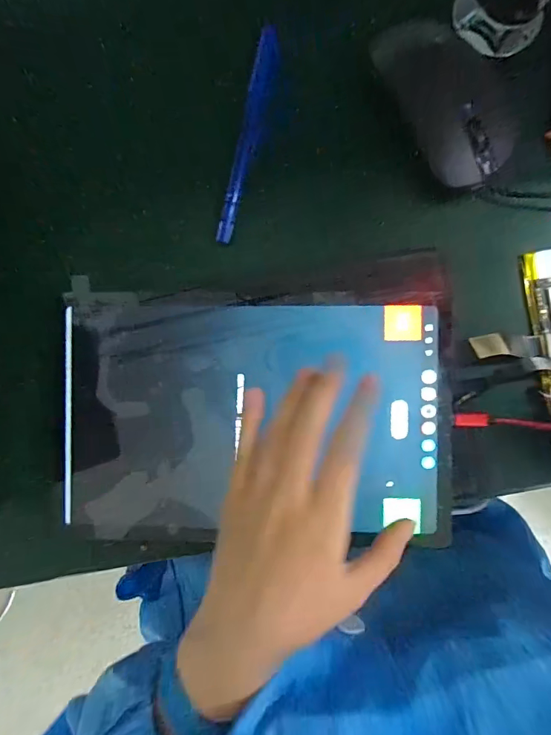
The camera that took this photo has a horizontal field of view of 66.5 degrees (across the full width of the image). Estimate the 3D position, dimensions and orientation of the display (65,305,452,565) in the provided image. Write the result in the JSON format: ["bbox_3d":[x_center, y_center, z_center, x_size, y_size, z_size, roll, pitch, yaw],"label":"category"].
[{"bbox_3d":[-0.013,0.032,0.259,0.226,0.018,0.138,1,88,3],"label":"display"}]

